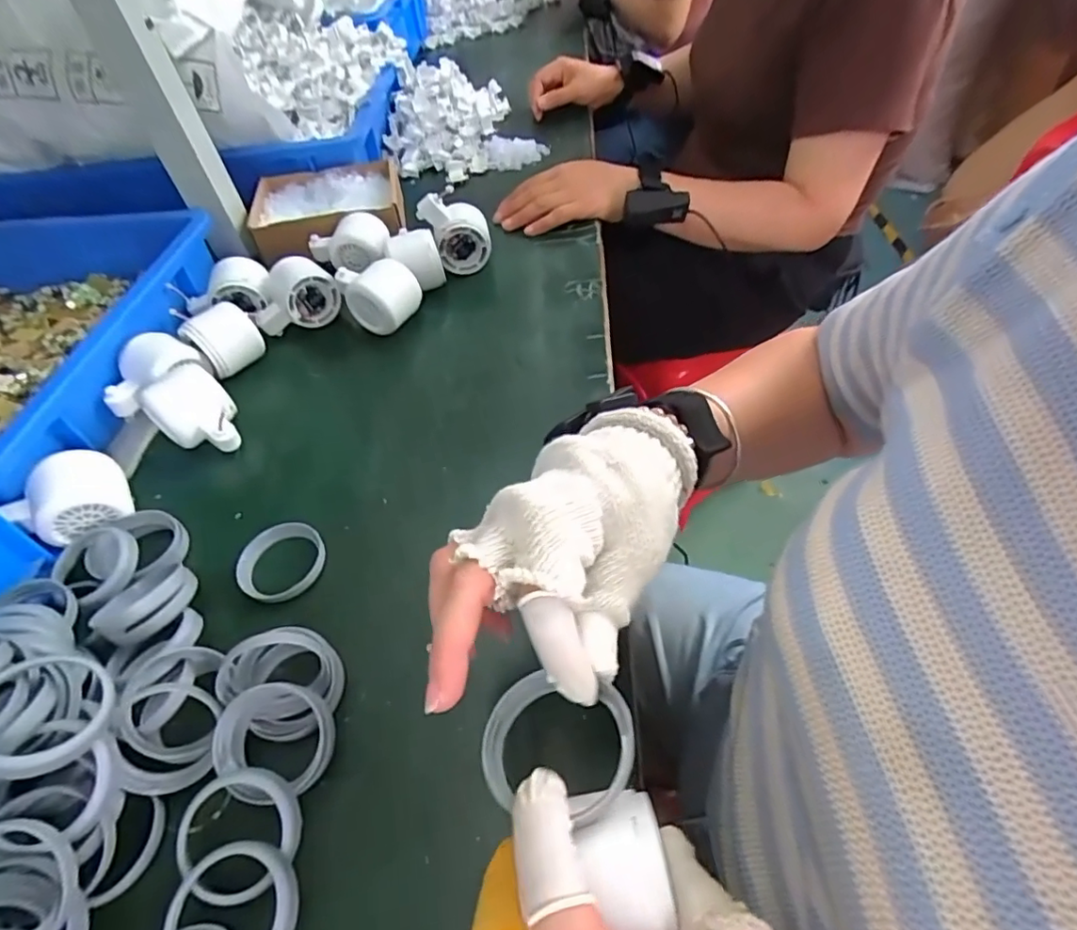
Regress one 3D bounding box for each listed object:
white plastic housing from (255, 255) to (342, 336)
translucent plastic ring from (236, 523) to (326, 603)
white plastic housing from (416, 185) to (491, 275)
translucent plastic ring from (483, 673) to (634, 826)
[{"bbox_3d":[-0.245,-0.170,0.582,0.085,0.059,0.054,-12,52,-6],"label":"white plastic housing"},{"bbox_3d":[-0.184,0.070,0.405,0.060,0.011,0.058,-1,52,2],"label":"translucent plastic ring"},{"bbox_3d":[-0.088,-0.247,0.603,0.069,0.074,0.043,-10,52,-5],"label":"white plastic housing"},{"bbox_3d":[0.008,0.110,0.225,0.059,0.014,0.050,8,53,9],"label":"translucent plastic ring"}]

